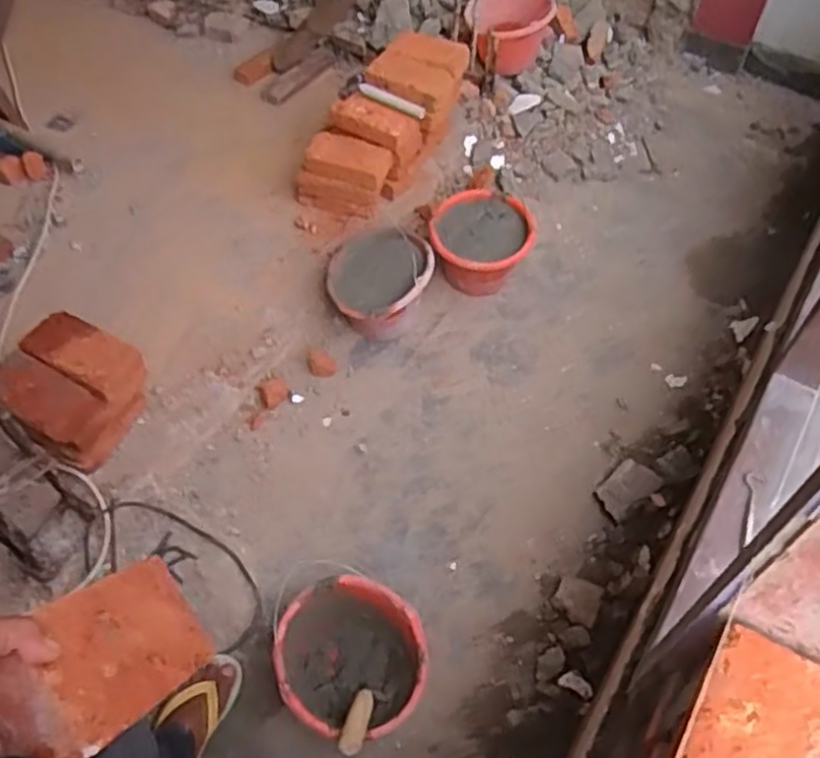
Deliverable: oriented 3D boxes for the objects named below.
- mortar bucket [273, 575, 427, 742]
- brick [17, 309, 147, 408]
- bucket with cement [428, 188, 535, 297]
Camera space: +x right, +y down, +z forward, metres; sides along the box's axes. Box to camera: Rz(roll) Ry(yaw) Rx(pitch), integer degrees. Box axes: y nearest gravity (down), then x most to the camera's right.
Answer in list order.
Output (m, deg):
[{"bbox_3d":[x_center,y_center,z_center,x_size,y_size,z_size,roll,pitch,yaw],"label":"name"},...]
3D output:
[{"bbox_3d":[-0.096,0.463,1.231,0.235,0.173,0.228,0,54,0],"label":"mortar bucket"},{"bbox_3d":[-0.598,-0.041,1.387,0.218,0.064,0.112,32,63,-3],"label":"brick"},{"bbox_3d":[0.167,-0.331,1.784,0.240,0.167,0.284,5,54,4],"label":"bucket with cement"}]

